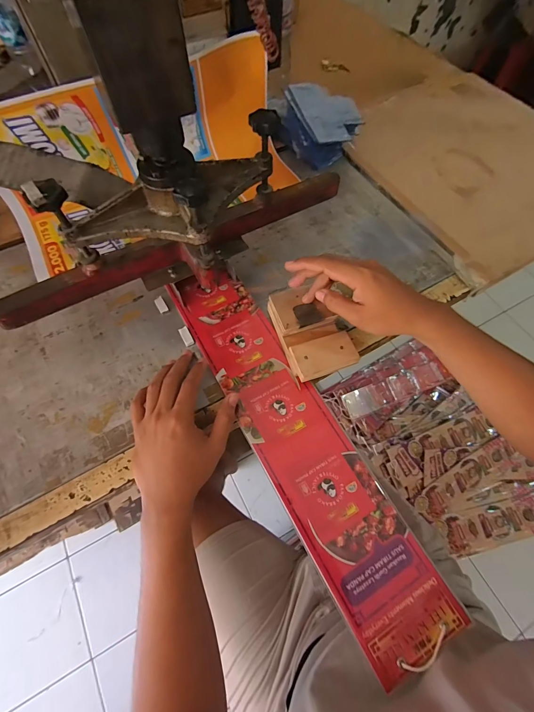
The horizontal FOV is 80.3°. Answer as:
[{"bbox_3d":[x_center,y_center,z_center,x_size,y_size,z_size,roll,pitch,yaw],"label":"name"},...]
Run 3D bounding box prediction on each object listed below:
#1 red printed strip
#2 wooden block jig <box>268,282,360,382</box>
[{"bbox_3d":[0.029,0.085,0.388,0.106,0.008,0.496,-27,69,-14],"label":"red printed strip"},{"bbox_3d":[0.060,-0.030,0.419,0.085,0.033,0.129,-13,65,-8],"label":"wooden block jig"}]

